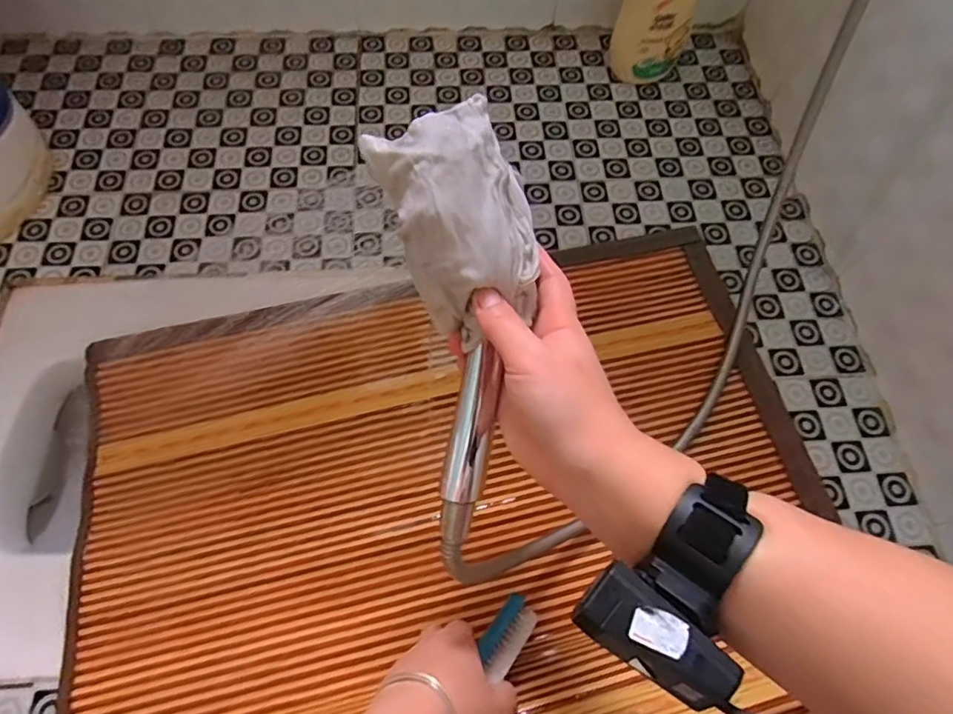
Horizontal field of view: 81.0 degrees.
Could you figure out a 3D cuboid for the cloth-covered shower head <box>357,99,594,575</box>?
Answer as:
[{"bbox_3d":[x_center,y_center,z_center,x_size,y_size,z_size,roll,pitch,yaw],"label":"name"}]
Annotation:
[{"bbox_3d":[0.000,0.003,0.342,0.088,0.042,0.287,-8,108,-6],"label":"cloth-covered shower head"}]

